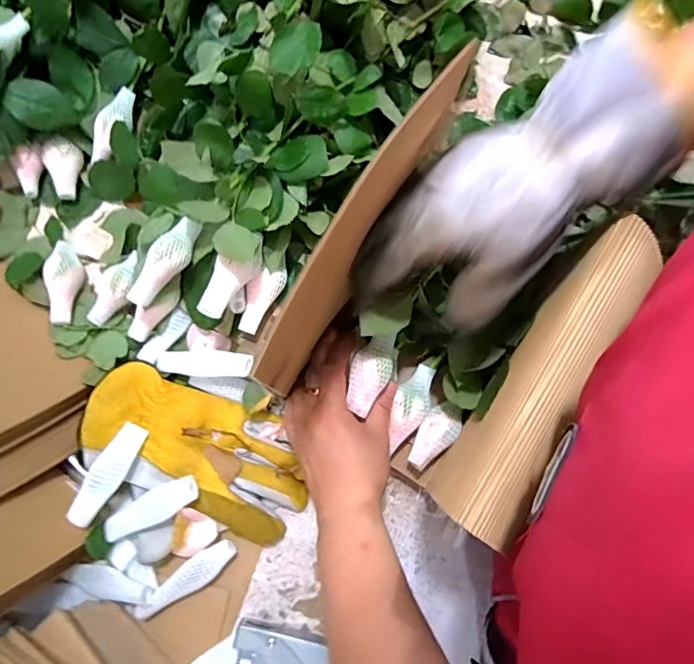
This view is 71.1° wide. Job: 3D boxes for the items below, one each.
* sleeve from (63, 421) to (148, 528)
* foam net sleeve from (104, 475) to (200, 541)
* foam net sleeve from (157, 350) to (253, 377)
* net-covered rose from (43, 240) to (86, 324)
[{"bbox_3d":[-0.205,0.120,0.415,0.027,0.013,0.088,30,78,6],"label":"sleeve"},{"bbox_3d":[-0.165,0.150,0.410,0.091,0.009,0.028,-28,78,10],"label":"foam net sleeve"},{"bbox_3d":[-0.131,0.028,0.443,0.097,0.011,0.023,2,76,19],"label":"foam net sleeve"},{"bbox_3d":[-0.276,-0.048,0.476,0.029,0.025,0.082,-3,77,-1],"label":"net-covered rose"}]

